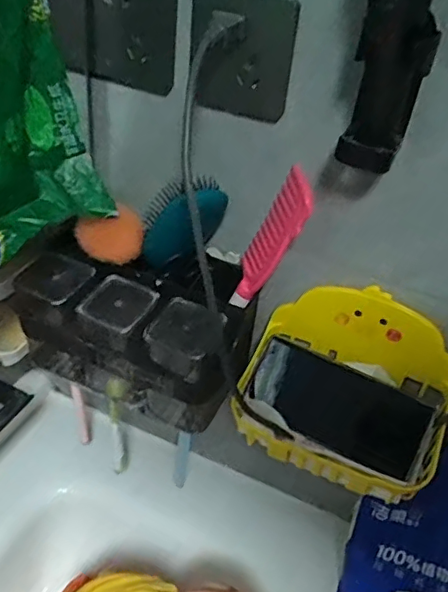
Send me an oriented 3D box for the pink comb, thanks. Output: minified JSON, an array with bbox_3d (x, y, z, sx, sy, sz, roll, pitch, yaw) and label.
[{"bbox_3d":[0.040,-0.052,0.505,0.013,0.133,0.053,7,44,-26],"label":"pink comb"}]

